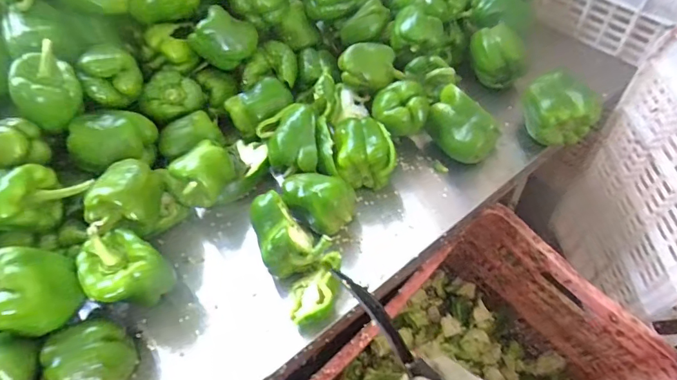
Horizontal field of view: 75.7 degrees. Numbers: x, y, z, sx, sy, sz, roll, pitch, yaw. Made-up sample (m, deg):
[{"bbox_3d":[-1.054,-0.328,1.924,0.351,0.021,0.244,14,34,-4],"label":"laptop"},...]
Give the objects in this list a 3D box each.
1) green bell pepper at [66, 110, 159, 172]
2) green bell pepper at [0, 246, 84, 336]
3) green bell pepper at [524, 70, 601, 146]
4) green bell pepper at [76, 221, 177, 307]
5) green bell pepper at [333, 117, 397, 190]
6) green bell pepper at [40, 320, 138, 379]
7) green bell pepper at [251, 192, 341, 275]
[{"bbox_3d":[-0.277,-0.055,0.540,0.089,0.070,0.063,-8,54,-2],"label":"green bell pepper"},{"bbox_3d":[-0.305,0.101,0.425,0.073,0.063,0.089,21,58,18],"label":"green bell pepper"},{"bbox_3d":[0.299,-0.108,0.591,0.093,0.074,0.072,26,60,21],"label":"green bell pepper"},{"bbox_3d":[-0.234,0.079,0.460,0.070,0.109,0.074,-2,54,3],"label":"green bell pepper"},{"bbox_3d":[0.034,-0.051,0.574,0.076,0.057,0.081,-2,54,3],"label":"green bell pepper"},{"bbox_3d":[-0.257,0.176,0.451,0.068,0.056,0.061,-22,55,-11],"label":"green bell pepper"},{"bbox_3d":[-0.055,0.057,0.522,0.079,0.071,0.099,-20,55,-10],"label":"green bell pepper"}]

